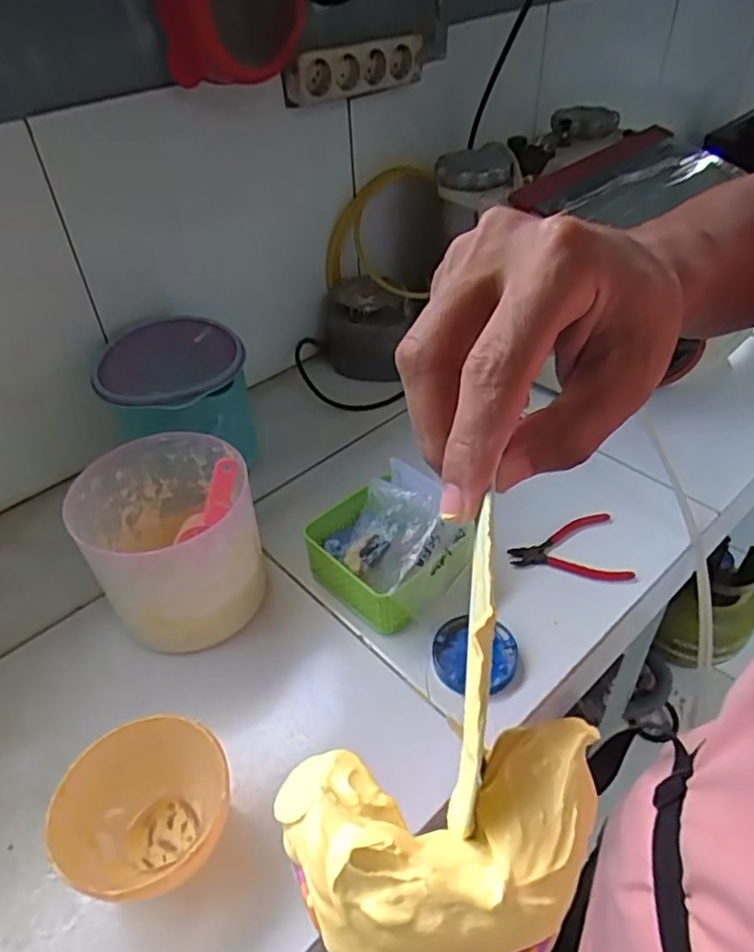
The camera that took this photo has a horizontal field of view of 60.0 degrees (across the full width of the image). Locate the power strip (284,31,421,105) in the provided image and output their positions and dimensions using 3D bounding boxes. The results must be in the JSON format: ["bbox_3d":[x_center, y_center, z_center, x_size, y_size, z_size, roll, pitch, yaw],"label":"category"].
[{"bbox_3d":[-0.027,-0.508,0.809,0.208,0.066,0.038,-32,65,-29],"label":"power strip"}]

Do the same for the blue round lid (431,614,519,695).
[{"bbox_3d":[0.092,0.168,0.620,0.079,0.017,0.074,-2,42,2],"label":"blue round lid"}]

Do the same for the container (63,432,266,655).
[{"bbox_3d":[-0.196,0.067,0.640,0.155,0.152,0.161,-12,43,-10],"label":"container"}]

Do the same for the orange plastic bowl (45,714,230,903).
[{"bbox_3d":[-0.166,0.251,0.480,0.120,0.076,0.114,-2,42,2],"label":"orange plastic bowl"}]

